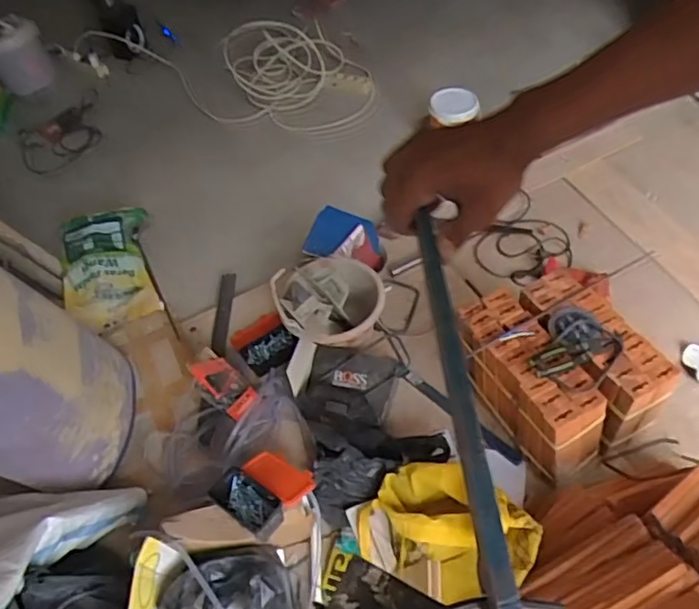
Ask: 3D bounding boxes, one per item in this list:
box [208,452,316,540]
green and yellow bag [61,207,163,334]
[{"bbox_3d":[-0.167,0.355,1.155,0.139,0.055,0.149,27,59,26],"label":"box"},{"bbox_3d":[-0.698,-0.111,1.731,0.243,0.163,0.323,-17,51,-6],"label":"green and yellow bag"}]

